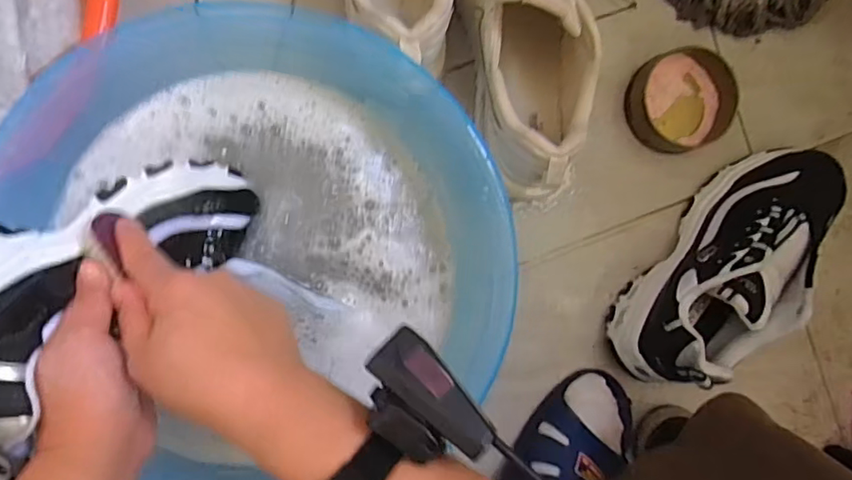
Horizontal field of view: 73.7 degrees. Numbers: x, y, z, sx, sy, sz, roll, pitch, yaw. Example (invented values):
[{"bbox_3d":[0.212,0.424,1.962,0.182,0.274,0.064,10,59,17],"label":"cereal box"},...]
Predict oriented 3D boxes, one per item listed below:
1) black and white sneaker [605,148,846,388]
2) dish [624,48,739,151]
[{"bbox_3d":[0.295,0.022,0.532,0.098,0.104,0.277,40,85,-8],"label":"black and white sneaker"},{"bbox_3d":[0.252,-0.137,0.563,0.100,0.031,0.095,0,92,-9],"label":"dish"}]

